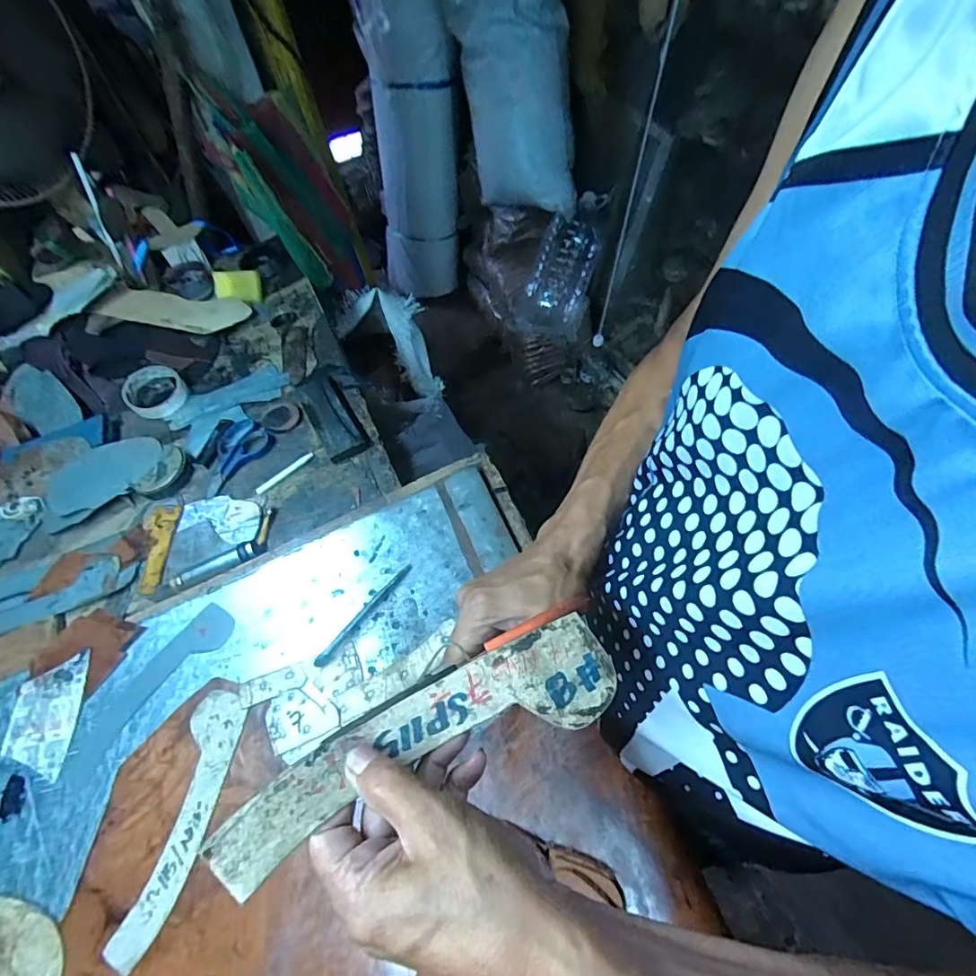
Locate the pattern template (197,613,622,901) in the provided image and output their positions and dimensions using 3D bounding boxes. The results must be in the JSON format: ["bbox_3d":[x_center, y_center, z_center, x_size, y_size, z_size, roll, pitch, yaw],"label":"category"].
[{"bbox_3d":[-0.029,0.128,0.259,0.201,0.023,0.053,-21,66,-16],"label":"pattern template"}]

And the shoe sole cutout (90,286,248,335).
[{"bbox_3d":[-0.533,-0.309,0.862,0.218,0.020,0.100,8,51,-5],"label":"shoe sole cutout"}]

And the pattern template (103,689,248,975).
[{"bbox_3d":[-0.274,0.295,0.455,0.051,0.004,0.207,3,59,7],"label":"pattern template"}]

